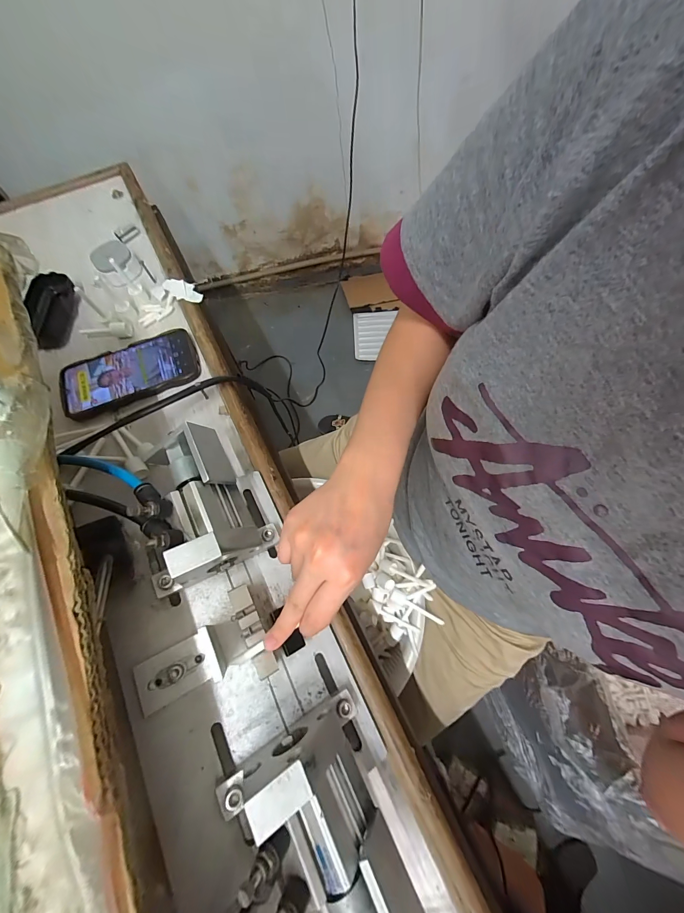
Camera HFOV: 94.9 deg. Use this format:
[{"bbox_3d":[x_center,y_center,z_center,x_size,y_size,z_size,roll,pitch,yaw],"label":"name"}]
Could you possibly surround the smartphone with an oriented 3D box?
[{"bbox_3d":[-0.271,-0.108,0.403,0.166,0.010,0.080,-21,72,-7],"label":"smartphone"}]

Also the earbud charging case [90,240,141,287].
[{"bbox_3d":[-0.323,-0.278,0.450,0.053,0.029,0.059,-36,74,-11],"label":"earbud charging case"}]

